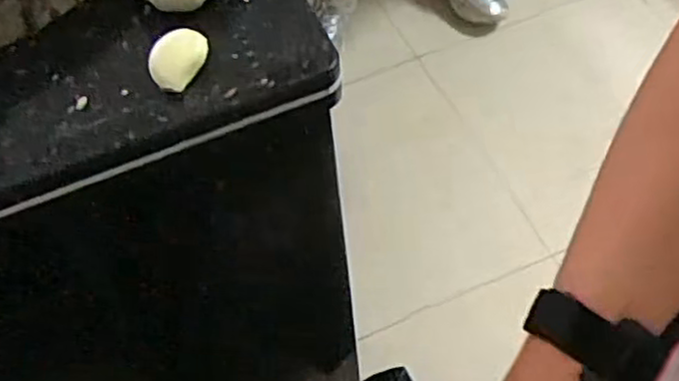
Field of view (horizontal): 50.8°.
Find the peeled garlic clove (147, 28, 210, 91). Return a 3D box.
[{"bbox_3d":[-0.087,-0.070,0.379,0.023,0.014,0.032,28,63,20],"label":"peeled garlic clove"}]

